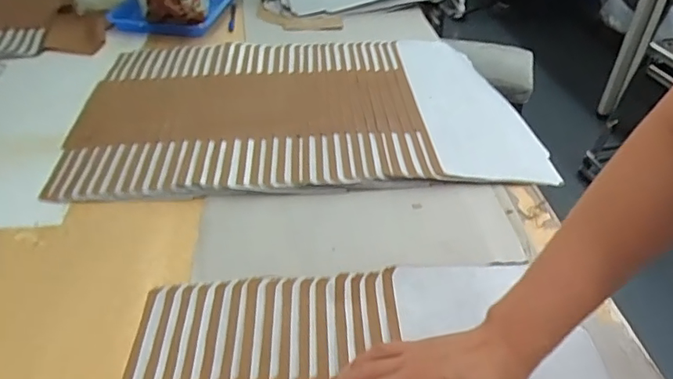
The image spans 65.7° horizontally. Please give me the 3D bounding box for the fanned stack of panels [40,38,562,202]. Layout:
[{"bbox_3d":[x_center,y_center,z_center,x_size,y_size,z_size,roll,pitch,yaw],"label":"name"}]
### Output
[{"bbox_3d":[-0.047,-0.122,0.831,0.668,0.092,0.427,0,39,-1],"label":"fanned stack of panels"}]

